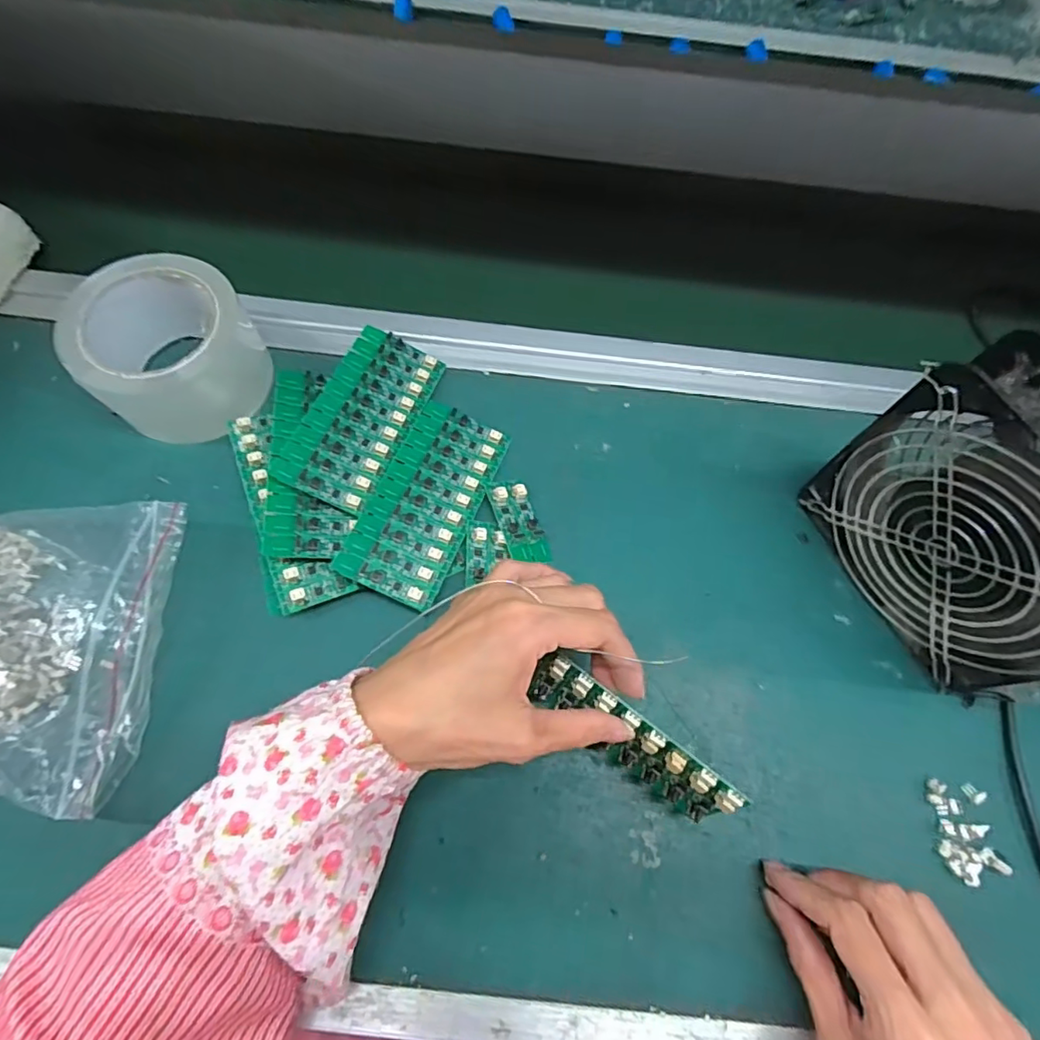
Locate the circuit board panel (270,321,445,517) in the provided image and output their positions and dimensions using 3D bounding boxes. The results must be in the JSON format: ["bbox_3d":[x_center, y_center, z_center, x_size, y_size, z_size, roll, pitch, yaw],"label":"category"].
[{"bbox_3d":[-0.104,-0.071,0.375,0.063,0.008,0.137,27,59,-9],"label":"circuit board panel"}]

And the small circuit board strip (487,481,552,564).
[{"bbox_3d":[0.001,0.001,0.366,0.029,0.005,0.057,-9,69,-23],"label":"small circuit board strip"}]

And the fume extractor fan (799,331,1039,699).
[{"bbox_3d":[0.249,0.009,0.299,0.060,0.153,0.157,-23,70,-12],"label":"fume extractor fan"}]

